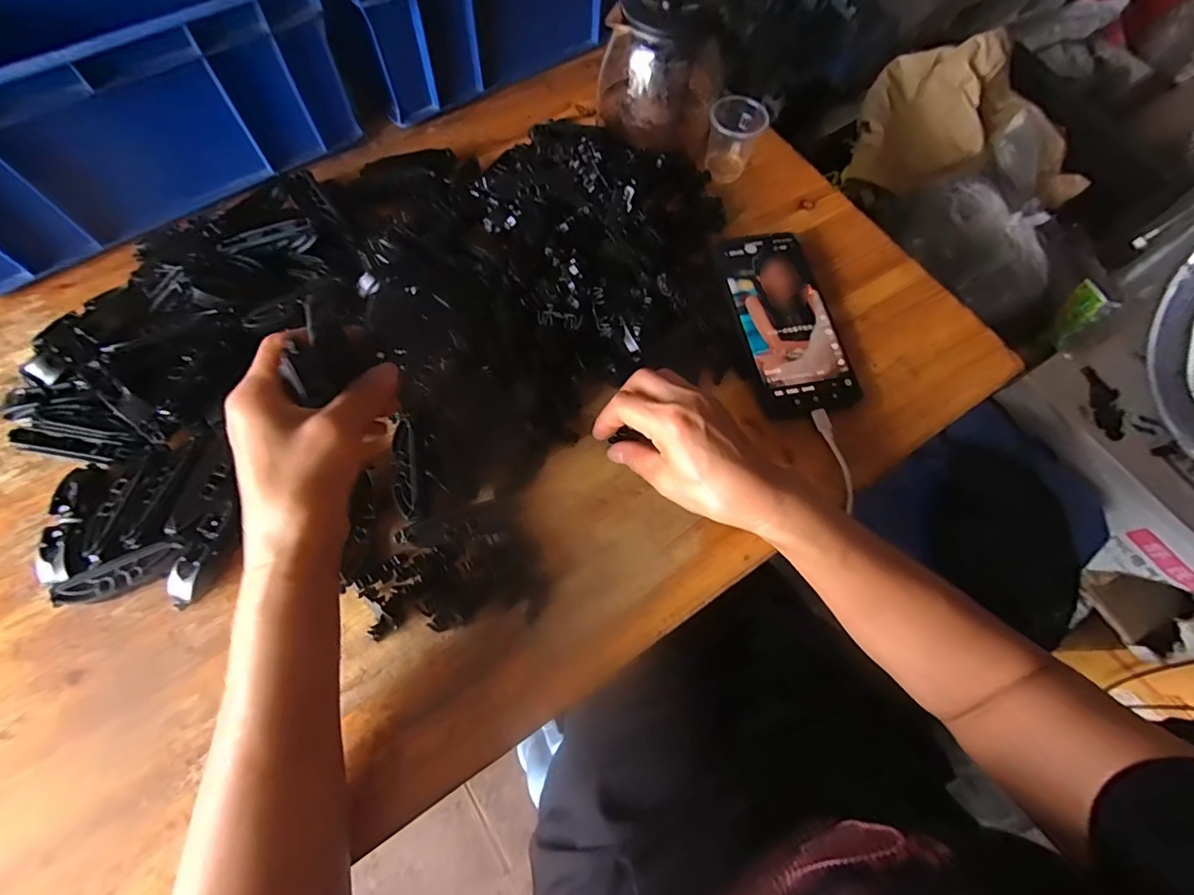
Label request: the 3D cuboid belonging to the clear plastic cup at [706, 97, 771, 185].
[{"bbox_3d":[0.124,-0.281,0.457,0.049,0.047,0.044,21,68,6],"label":"clear plastic cup"}]

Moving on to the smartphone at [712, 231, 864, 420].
[{"bbox_3d":[0.149,-0.102,0.401,0.078,0.012,0.162,-10,68,-7],"label":"smartphone"}]

